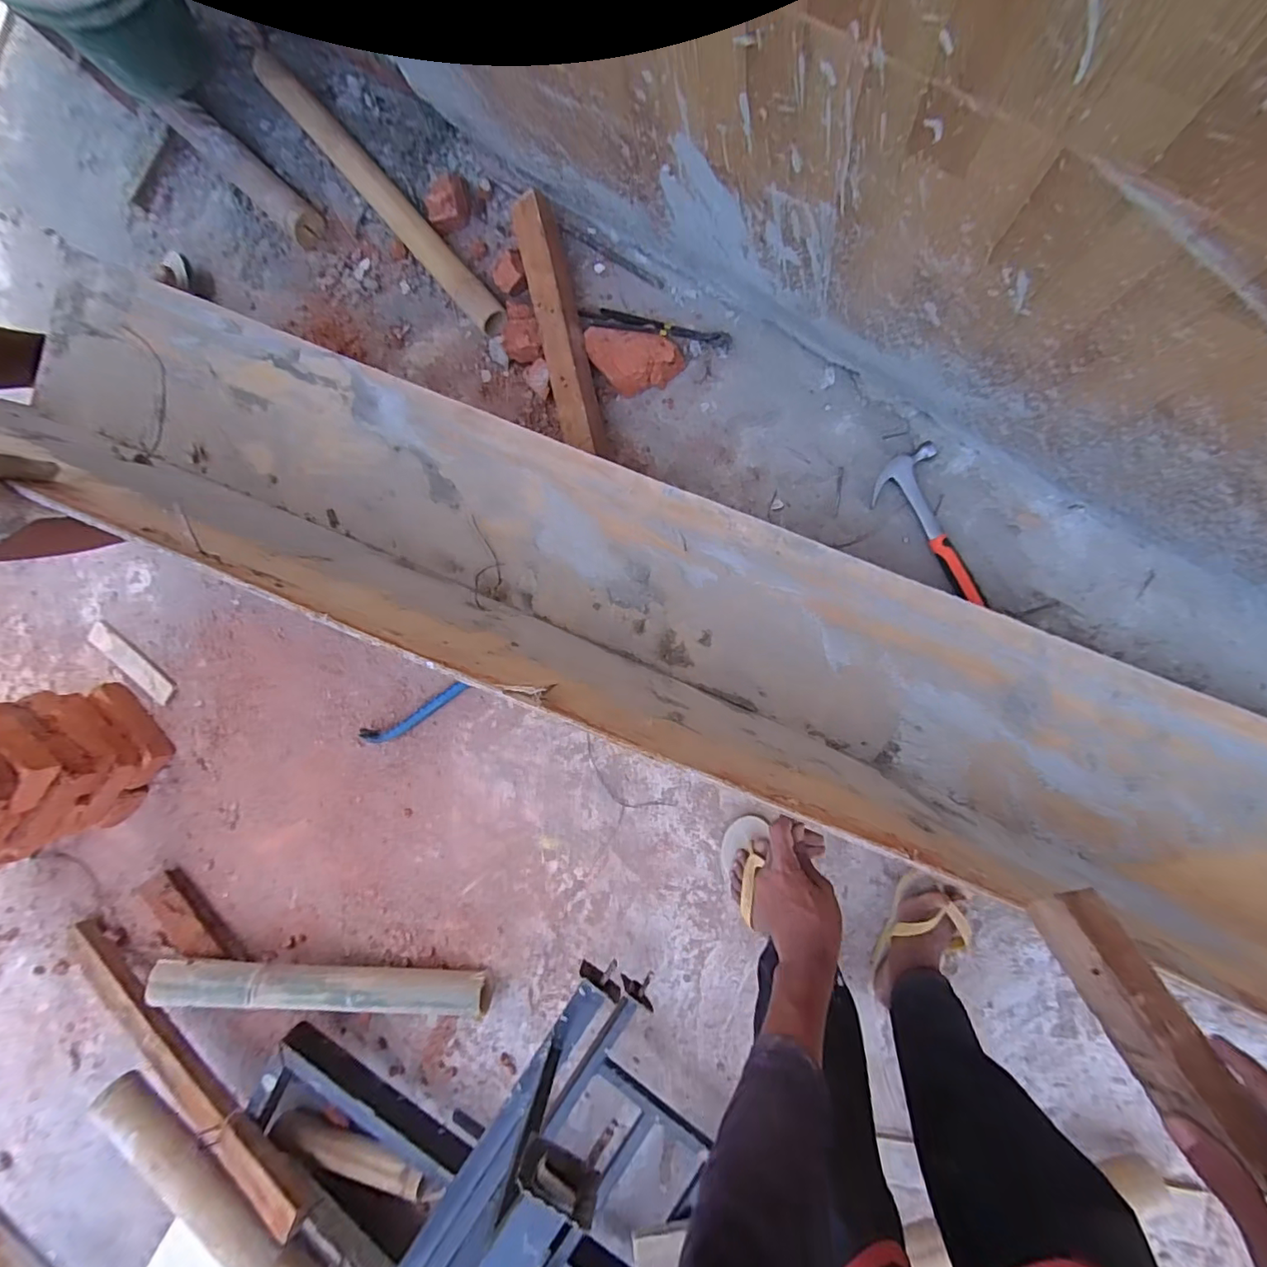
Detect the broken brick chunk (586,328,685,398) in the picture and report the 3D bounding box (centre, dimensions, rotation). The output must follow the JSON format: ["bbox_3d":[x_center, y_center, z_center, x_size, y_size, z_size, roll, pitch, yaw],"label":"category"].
[{"bbox_3d":[-0.003,-0.422,0.845,0.152,0.051,0.079,15,94,10],"label":"broken brick chunk"}]

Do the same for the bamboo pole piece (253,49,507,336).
[{"bbox_3d":[-0.417,-0.721,0.885,0.056,0.050,0.589,-42,84,9],"label":"bamboo pole piece"}]

